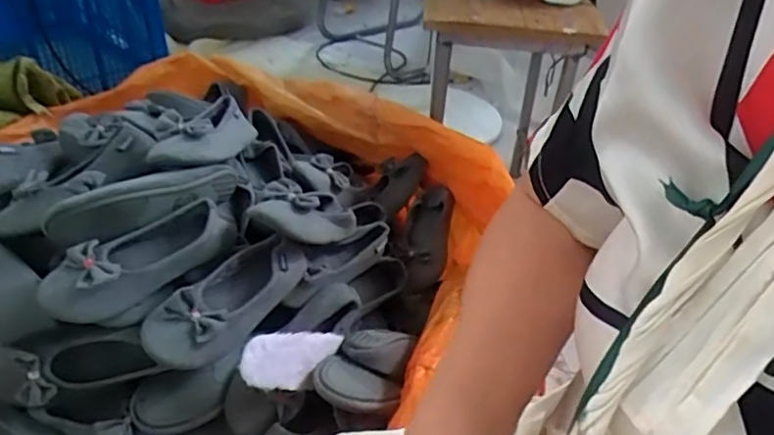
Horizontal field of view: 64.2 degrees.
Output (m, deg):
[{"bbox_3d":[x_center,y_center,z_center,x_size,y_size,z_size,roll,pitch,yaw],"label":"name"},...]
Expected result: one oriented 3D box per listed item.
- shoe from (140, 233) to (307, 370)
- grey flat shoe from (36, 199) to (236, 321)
[{"bbox_3d":[-0.201,0.098,0.789,0.082,0.068,0.230,25,41,26],"label":"shoe"},{"bbox_3d":[-0.296,0.044,0.776,0.260,0.053,0.077,-27,46,-34],"label":"grey flat shoe"}]

